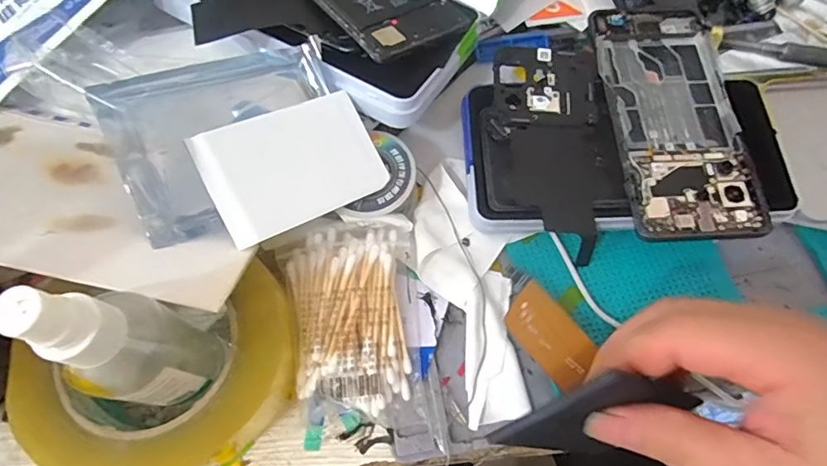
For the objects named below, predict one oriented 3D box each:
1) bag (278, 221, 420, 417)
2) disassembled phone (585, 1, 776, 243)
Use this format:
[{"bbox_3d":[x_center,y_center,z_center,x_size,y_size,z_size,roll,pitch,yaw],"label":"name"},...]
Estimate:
[{"bbox_3d":[-0.031,0.044,0.262,0.068,0.017,0.101,-7,68,-5],"label":"bag"},{"bbox_3d":[0.156,-0.073,0.297,0.076,0.011,0.166,-4,68,-4],"label":"disassembled phone"}]

